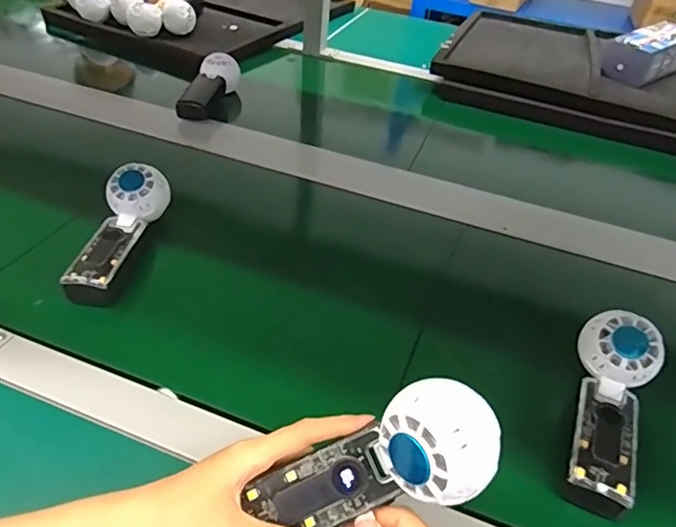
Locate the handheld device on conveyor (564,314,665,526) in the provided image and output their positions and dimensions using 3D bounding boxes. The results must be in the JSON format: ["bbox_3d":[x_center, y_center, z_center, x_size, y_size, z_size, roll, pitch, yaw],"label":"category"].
[{"bbox_3d":[0.214,0.109,0.406,0.059,0.055,0.159,21,42,16],"label":"handheld device on conveyor"}]

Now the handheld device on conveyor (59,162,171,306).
[{"bbox_3d":[-0.222,-0.032,0.535,0.054,0.064,0.157,7,39,1],"label":"handheld device on conveyor"}]

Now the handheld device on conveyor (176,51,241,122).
[{"bbox_3d":[-0.202,-0.270,0.819,0.062,0.067,0.150,11,39,6],"label":"handheld device on conveyor"}]

